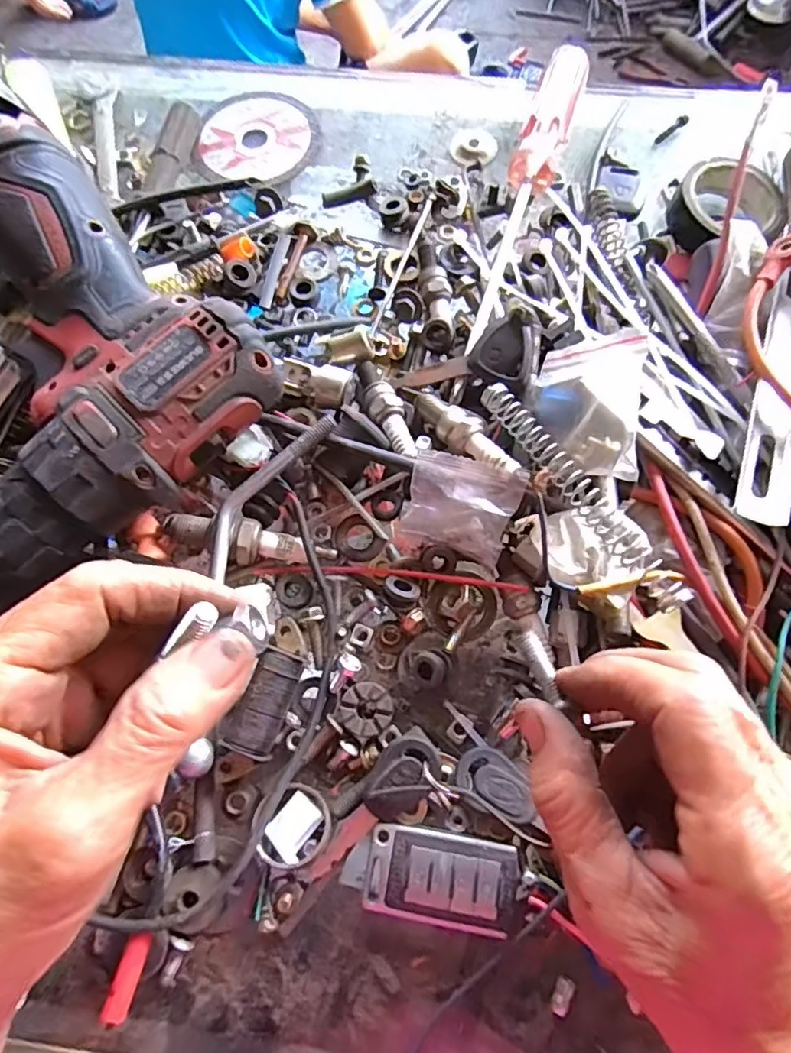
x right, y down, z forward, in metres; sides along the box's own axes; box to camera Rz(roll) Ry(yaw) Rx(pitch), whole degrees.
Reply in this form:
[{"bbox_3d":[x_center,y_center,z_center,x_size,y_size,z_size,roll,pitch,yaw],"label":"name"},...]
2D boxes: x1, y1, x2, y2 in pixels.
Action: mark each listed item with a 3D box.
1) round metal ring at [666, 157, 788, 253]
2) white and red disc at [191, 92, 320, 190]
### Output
[{"bbox_3d":[0.176,-0.170,0.313,0.057,0.019,0.049,-15,73,-3],"label":"round metal ring"},{"bbox_3d":[-0.081,-0.233,0.351,0.071,0.007,0.074,-1,73,2],"label":"white and red disc"}]

